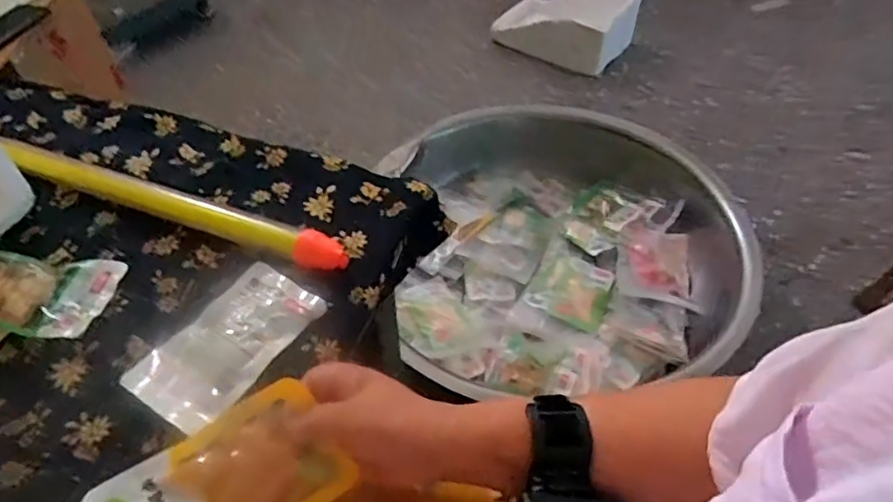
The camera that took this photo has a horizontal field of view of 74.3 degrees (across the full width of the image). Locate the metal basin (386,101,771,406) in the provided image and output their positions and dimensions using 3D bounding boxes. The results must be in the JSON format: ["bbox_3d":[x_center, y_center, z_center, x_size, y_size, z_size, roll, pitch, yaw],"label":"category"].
[{"bbox_3d":[0.214,-0.009,1.030,0.587,0.184,0.559,-1,49,1],"label":"metal basin"}]

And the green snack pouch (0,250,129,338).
[{"bbox_3d":[-0.345,0.030,0.484,0.129,0.021,0.076,5,49,6],"label":"green snack pouch"}]

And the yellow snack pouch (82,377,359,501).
[{"bbox_3d":[-0.134,0.144,0.351,0.135,0.012,0.080,-32,77,-14],"label":"yellow snack pouch"}]

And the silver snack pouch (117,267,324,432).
[{"bbox_3d":[-0.165,0.068,0.448,0.080,0.012,0.137,26,54,22],"label":"silver snack pouch"}]

